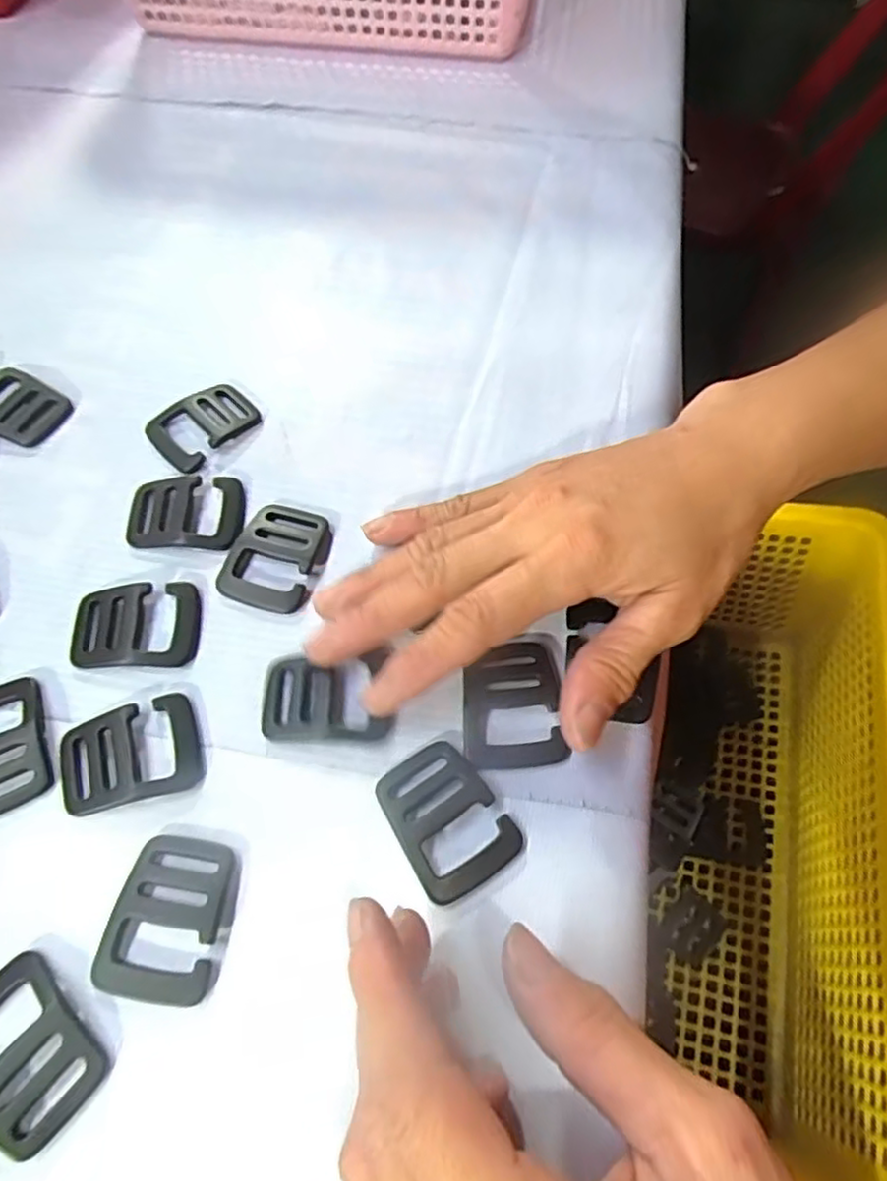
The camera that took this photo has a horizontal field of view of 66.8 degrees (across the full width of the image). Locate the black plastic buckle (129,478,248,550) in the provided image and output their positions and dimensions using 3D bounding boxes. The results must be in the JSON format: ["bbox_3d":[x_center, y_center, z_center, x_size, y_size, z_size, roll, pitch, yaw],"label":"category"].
[{"bbox_3d":[-0.100,-0.030,0.260,0.043,0.005,0.033,-6,62,-3],"label":"black plastic buckle"}]

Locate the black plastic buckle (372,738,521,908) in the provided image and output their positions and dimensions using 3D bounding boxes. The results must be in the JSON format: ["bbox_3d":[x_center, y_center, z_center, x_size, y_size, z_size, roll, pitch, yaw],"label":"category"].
[{"bbox_3d":[0.000,0.069,0.209,0.032,0.005,0.042,-31,66,-15],"label":"black plastic buckle"}]

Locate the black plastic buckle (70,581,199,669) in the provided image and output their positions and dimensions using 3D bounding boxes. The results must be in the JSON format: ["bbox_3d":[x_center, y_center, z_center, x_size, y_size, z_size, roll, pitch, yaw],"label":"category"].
[{"bbox_3d":[-0.110,0.012,0.238,0.042,0.006,0.032,-6,62,-3],"label":"black plastic buckle"}]

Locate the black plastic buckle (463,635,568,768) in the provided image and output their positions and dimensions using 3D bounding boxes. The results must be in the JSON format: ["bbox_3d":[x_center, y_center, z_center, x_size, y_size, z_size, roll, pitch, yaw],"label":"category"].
[{"bbox_3d":[0.022,0.037,0.224,0.032,0.005,0.042,-3,62,-2],"label":"black plastic buckle"}]

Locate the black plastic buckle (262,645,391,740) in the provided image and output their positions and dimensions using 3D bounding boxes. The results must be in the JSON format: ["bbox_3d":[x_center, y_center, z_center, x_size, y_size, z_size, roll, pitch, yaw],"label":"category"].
[{"bbox_3d":[-0.040,0.035,0.226,0.041,0.004,0.030,-3,62,-2],"label":"black plastic buckle"}]

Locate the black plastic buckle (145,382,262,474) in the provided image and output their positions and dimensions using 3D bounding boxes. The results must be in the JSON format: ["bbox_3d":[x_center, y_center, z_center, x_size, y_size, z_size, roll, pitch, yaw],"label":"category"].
[{"bbox_3d":[-0.100,-0.070,0.281,0.043,0.005,0.032,-39,69,-18],"label":"black plastic buckle"}]

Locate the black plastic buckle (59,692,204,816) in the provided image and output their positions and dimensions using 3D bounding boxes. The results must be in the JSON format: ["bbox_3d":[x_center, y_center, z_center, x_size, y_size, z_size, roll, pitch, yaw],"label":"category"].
[{"bbox_3d":[-0.102,0.053,0.217,0.042,0.006,0.032,-16,63,-9],"label":"black plastic buckle"}]

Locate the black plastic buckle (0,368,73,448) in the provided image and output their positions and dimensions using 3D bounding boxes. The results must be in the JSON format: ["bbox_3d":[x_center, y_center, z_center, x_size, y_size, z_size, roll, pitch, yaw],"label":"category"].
[{"bbox_3d":[-0.180,-0.077,0.284,0.041,0.004,0.032,24,65,12],"label":"black plastic buckle"}]

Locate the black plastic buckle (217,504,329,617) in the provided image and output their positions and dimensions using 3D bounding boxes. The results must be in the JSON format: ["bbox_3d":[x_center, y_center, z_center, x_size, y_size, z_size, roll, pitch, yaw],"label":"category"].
[{"bbox_3d":[-0.062,-0.013,0.252,0.032,0.005,0.044,20,64,10],"label":"black plastic buckle"}]

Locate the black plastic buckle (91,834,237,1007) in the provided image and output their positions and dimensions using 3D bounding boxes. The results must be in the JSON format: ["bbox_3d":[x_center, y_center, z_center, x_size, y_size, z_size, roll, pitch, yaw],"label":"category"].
[{"bbox_3d":[-0.080,0.095,0.196,0.032,0.006,0.043,7,62,3],"label":"black plastic buckle"}]

